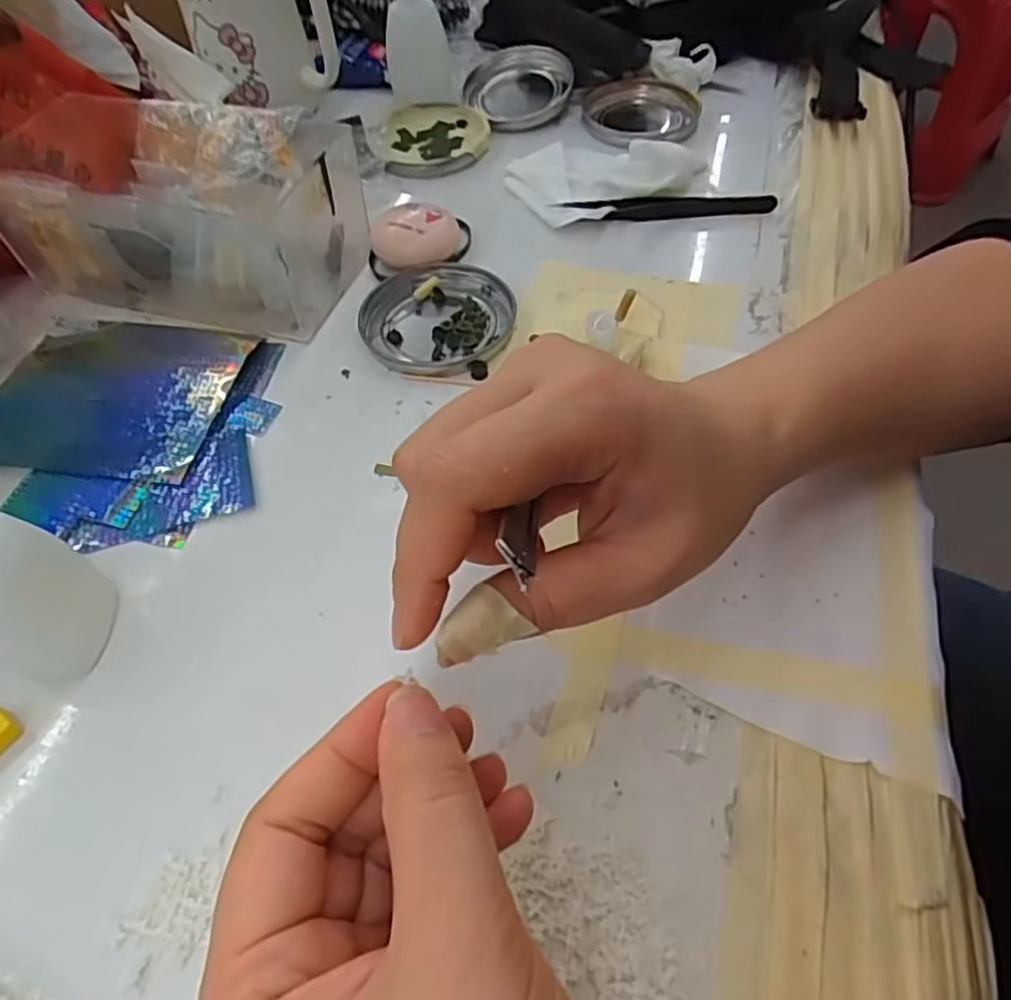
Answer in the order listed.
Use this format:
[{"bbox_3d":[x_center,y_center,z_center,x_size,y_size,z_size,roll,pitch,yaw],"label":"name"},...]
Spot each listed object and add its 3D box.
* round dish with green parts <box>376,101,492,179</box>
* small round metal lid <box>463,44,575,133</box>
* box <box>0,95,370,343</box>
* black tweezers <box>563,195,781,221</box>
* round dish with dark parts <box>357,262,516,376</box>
[{"bbox_3d":[-0.049,-0.244,0.463,0.073,0.012,0.076,-2,54,2],"label":"round dish with green parts"},{"bbox_3d":[0.009,-0.293,0.485,0.074,0.022,0.082,-2,54,2],"label":"small round metal lid"},{"bbox_3d":[-0.173,-0.155,0.368,0.180,0.074,0.097,11,56,11],"label":"box"},{"bbox_3d":[0.098,-0.171,0.402,0.117,0.009,0.016,2,54,5],"label":"black tweezers"},{"bbox_3d":[-0.035,-0.094,0.356,0.076,0.010,0.074,-2,54,2],"label":"round dish with dark parts"}]

